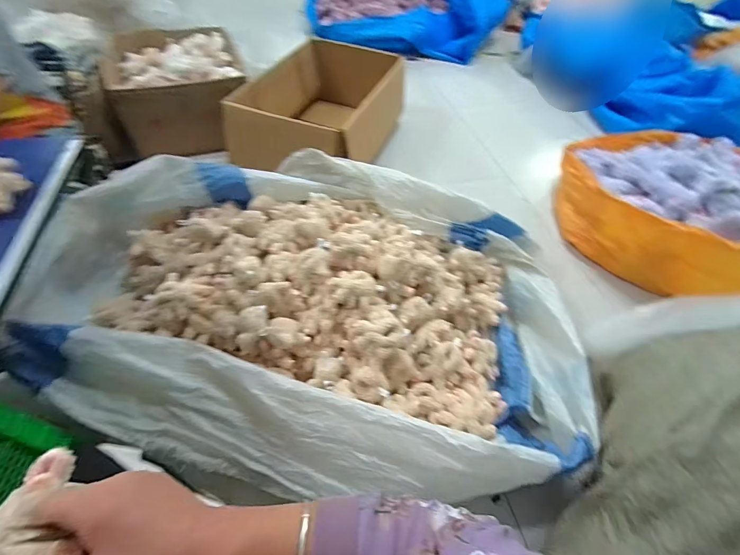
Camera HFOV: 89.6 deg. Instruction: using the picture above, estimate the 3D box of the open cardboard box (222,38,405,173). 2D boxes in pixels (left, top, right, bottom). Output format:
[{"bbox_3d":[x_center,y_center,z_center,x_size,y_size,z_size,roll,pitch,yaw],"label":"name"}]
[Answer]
[{"bbox_3d":[-0.185,-0.683,1.533,0.533,0.241,0.712,16,52,8],"label":"open cardboard box"}]

